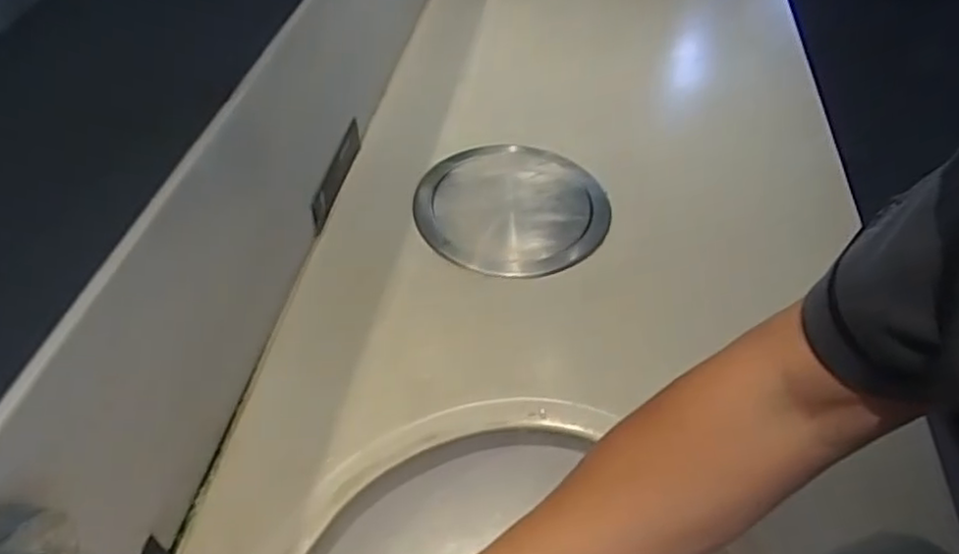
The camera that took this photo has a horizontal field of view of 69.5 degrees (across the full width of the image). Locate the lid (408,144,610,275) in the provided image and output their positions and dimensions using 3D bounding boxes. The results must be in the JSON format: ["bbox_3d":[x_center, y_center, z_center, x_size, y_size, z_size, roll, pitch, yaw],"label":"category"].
[{"bbox_3d":[0.035,-0.075,0.724,0.192,0.020,0.178,1,47,-1],"label":"lid"}]

